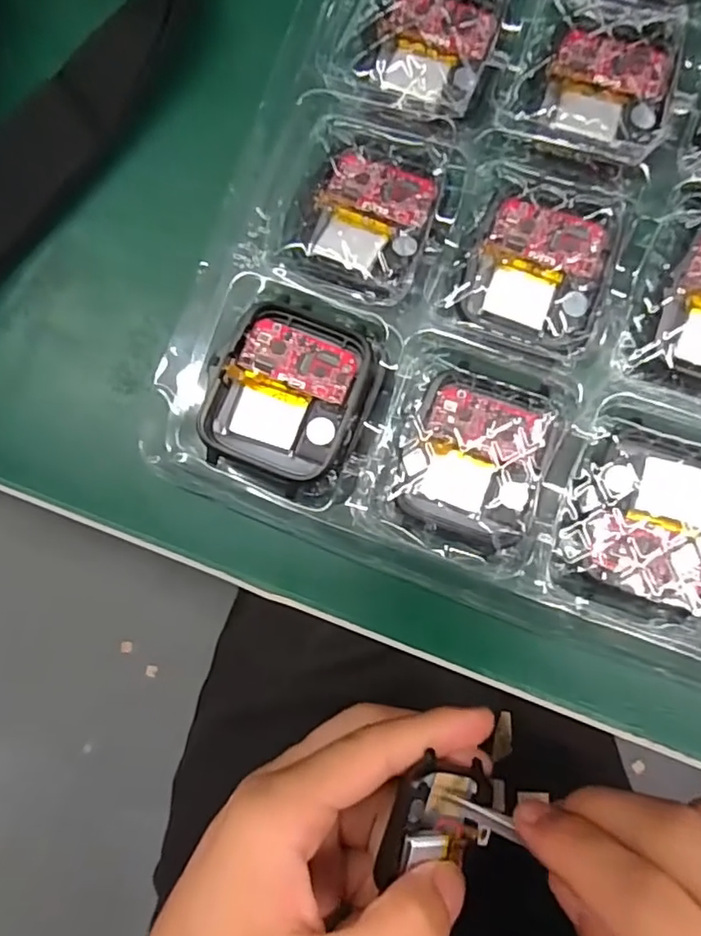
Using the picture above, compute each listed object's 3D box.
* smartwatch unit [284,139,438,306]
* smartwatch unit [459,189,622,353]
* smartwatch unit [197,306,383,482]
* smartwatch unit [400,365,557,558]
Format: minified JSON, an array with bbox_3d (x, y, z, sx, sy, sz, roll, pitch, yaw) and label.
[{"bbox_3d":[0.004,-0.069,0.166,0.037,0.009,0.043,22,85,7],"label":"smartwatch unit"},{"bbox_3d":[0.052,-0.055,0.161,0.037,0.006,0.040,17,84,6],"label":"smartwatch unit"},{"bbox_3d":[-0.015,-0.019,0.156,0.039,0.012,0.042,20,85,6],"label":"smartwatch unit"},{"bbox_3d":[0.034,-0.002,0.159,0.036,0.006,0.043,15,84,6],"label":"smartwatch unit"}]

